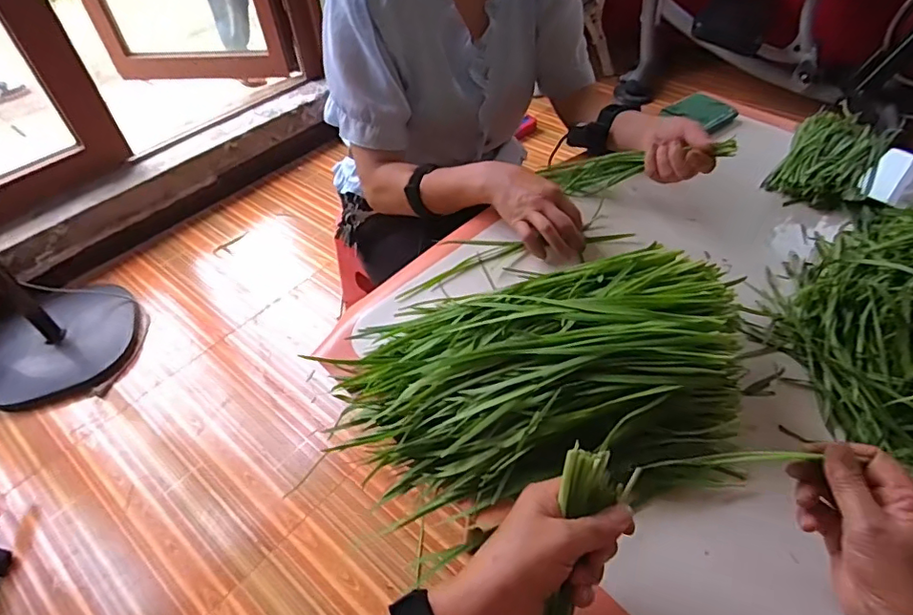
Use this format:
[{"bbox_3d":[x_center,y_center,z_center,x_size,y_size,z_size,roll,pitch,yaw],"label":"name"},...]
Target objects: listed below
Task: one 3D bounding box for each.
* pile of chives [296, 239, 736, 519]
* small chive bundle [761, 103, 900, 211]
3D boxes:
[{"bbox_3d":[0.065,0.054,0.496,0.371,0.094,0.227,-4,47,0],"label":"pile of chives"},{"bbox_3d":[0.539,-0.230,0.760,0.115,0.032,0.292,27,54,26],"label":"small chive bundle"}]

